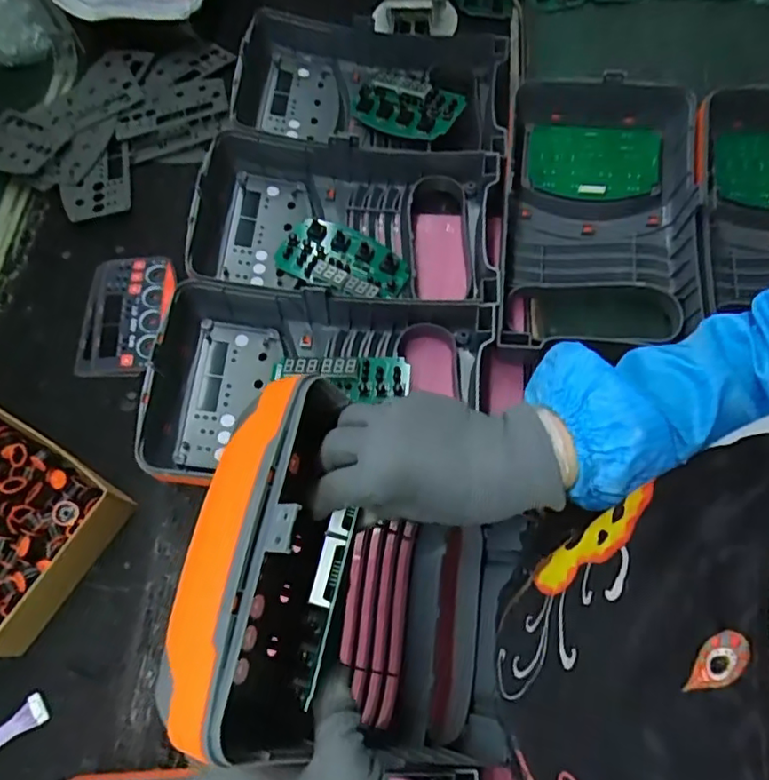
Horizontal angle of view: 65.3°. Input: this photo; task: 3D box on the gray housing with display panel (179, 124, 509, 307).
[{"bbox_3d":[-0.038,-0.185,0.666,0.317,0.090,0.201,4,66,5],"label":"gray housing with display panel"}]

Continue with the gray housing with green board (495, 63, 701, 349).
[{"bbox_3d":[0.231,-0.180,0.635,0.208,0.088,0.297,3,66,5],"label":"gray housing with green board"}]

